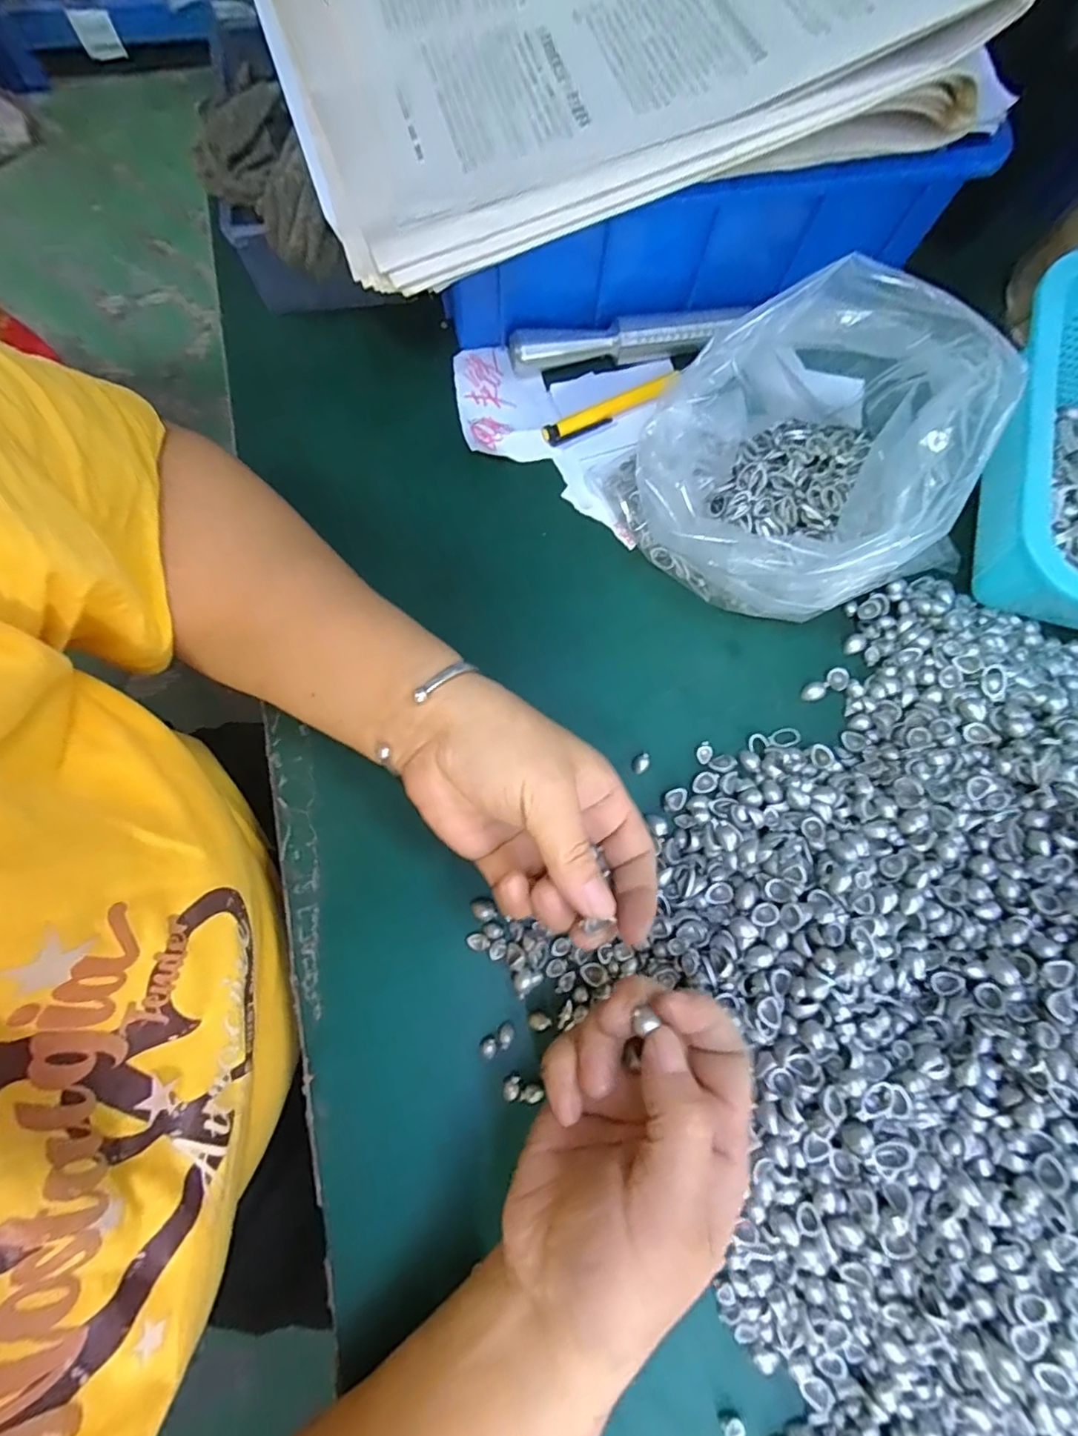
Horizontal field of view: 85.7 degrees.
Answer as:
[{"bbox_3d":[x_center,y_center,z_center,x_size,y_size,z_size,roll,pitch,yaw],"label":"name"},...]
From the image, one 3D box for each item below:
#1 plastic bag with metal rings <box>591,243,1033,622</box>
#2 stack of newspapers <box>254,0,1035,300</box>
[{"bbox_3d":[0.129,-0.124,0.278,0.160,0.098,0.136,-26,80,-7],"label":"plastic bag with metal rings"},{"bbox_3d":[0.027,-0.338,0.259,0.301,0.042,0.252,-19,79,-5],"label":"stack of newspapers"}]

